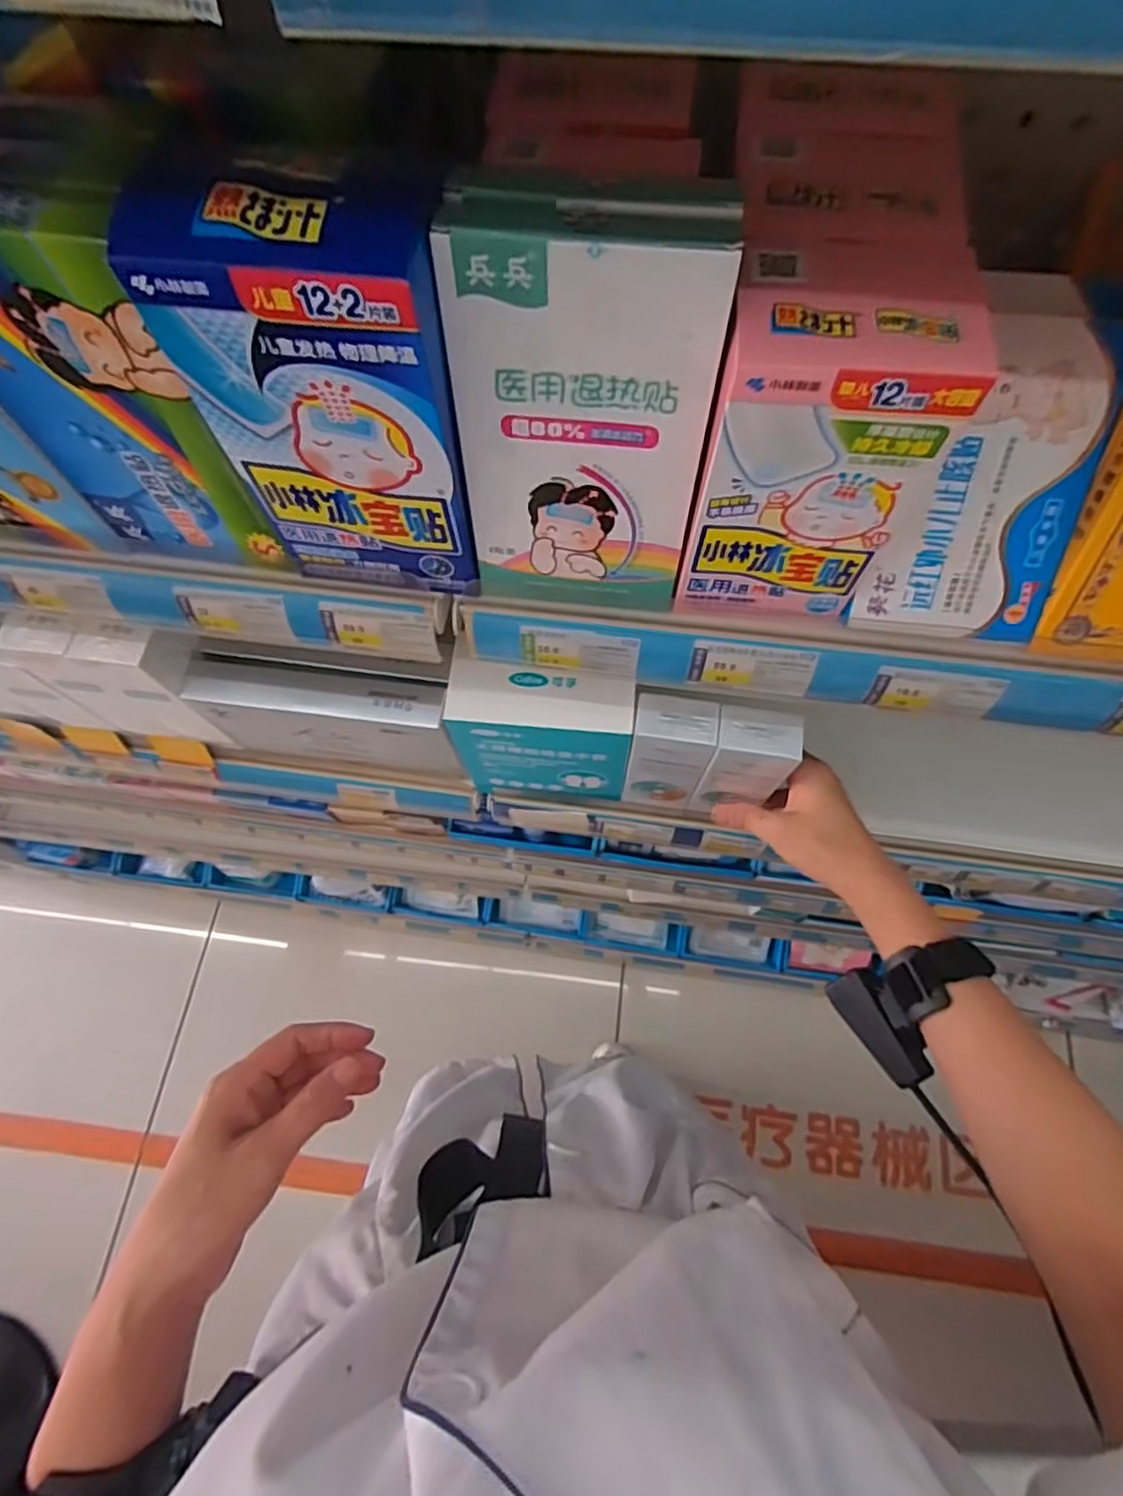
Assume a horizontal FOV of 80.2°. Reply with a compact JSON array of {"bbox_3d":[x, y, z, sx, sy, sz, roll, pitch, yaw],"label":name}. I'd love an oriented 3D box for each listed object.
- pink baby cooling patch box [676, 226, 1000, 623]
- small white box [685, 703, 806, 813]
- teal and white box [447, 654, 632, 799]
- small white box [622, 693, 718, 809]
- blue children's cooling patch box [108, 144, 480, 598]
[{"bbox_3d":[0.105,-0.129,0.293,0.085,0.137,0.072,7,69,4],"label":"pink baby cooling patch box"},{"bbox_3d":[0.123,0.014,0.457,0.050,0.112,0.031,5,65,2],"label":"small white box"},{"bbox_3d":[-0.012,-0.007,0.481,0.119,0.132,0.044,7,69,4],"label":"teal and white box"},{"bbox_3d":[0.075,0.007,0.473,0.052,0.128,0.036,9,69,5],"label":"small white box"},{"bbox_3d":[-0.092,-0.144,0.289,0.103,0.168,0.050,8,69,4],"label":"blue children's cooling patch box"}]

